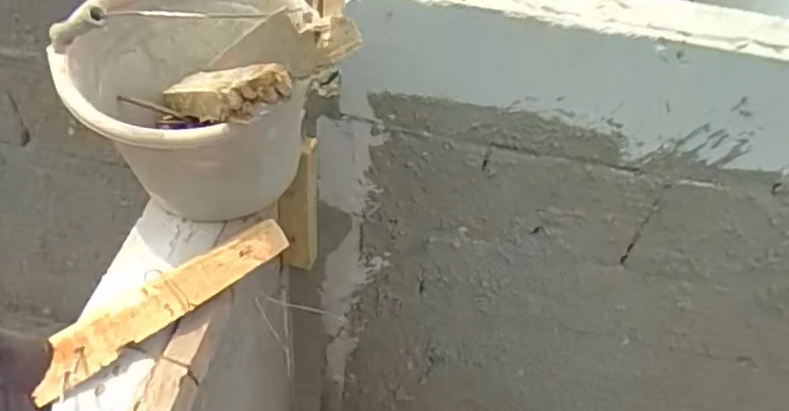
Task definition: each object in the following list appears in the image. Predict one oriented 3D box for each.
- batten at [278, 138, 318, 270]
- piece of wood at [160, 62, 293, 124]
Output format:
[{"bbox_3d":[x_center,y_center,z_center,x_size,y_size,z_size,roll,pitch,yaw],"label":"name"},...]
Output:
[{"bbox_3d":[-0.158,0.008,1.027,0.065,0.307,0.029,-7,49,-12],"label":"batten"},{"bbox_3d":[-0.167,-0.110,0.609,0.060,0.043,0.229,-27,23,-27],"label":"piece of wood"}]

